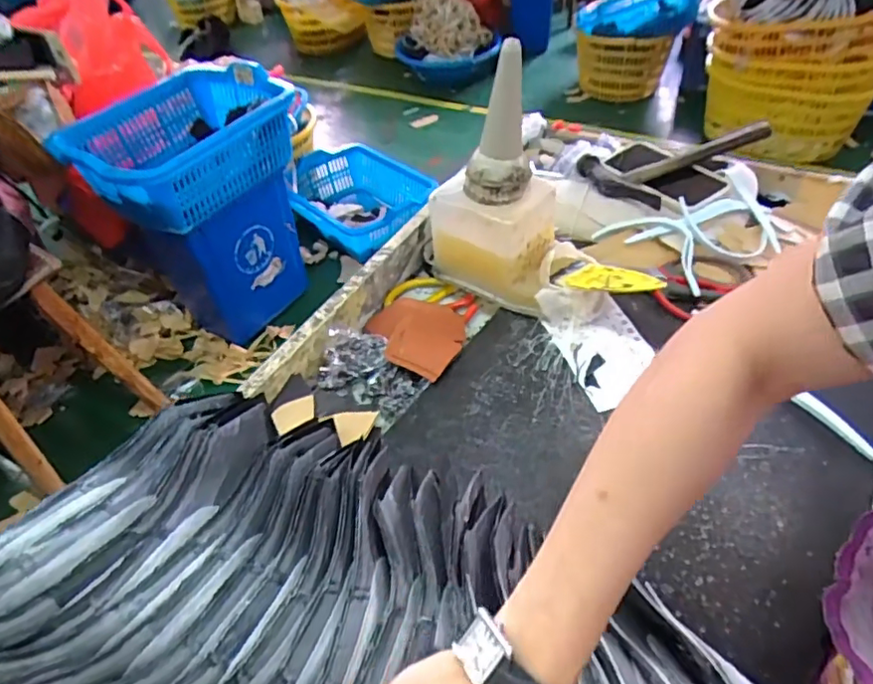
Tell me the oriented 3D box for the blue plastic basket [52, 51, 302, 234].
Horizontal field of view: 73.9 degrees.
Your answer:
[{"bbox_3d":[-0.636,-0.495,1.469,0.369,0.203,0.533,22,52,25],"label":"blue plastic basket"}]

